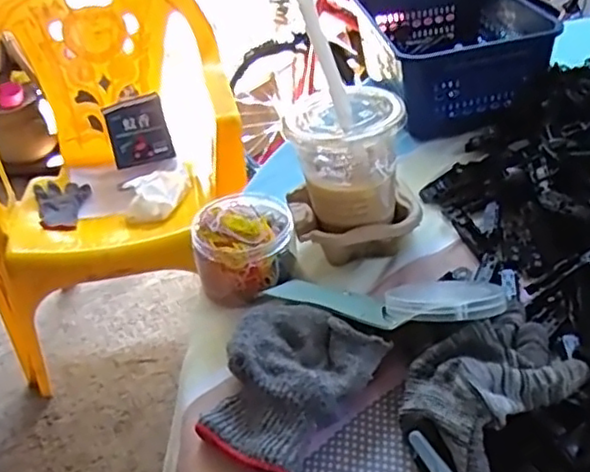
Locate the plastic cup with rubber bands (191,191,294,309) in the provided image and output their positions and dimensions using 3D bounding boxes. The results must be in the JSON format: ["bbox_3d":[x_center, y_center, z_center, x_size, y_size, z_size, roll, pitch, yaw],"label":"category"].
[{"bbox_3d":[-0.042,0.003,0.541,0.080,0.064,0.089,-8,37,-2],"label":"plastic cup with rubber bands"}]

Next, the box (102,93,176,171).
[{"bbox_3d":[-0.364,-0.241,1.518,0.141,0.152,0.040,-10,10,15],"label":"box"}]

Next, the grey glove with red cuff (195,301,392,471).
[{"bbox_3d":[-0.008,0.097,0.433,0.095,0.036,0.110,19,44,29],"label":"grey glove with red cuff"}]

